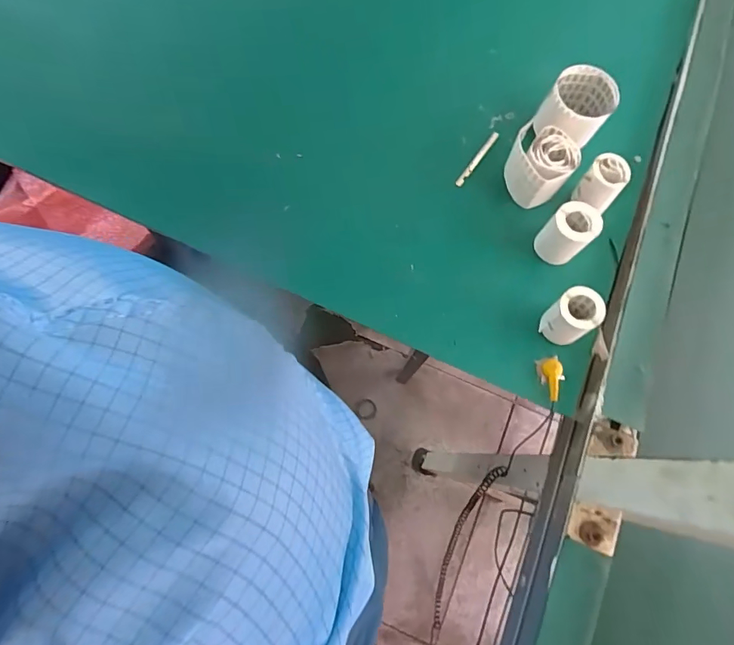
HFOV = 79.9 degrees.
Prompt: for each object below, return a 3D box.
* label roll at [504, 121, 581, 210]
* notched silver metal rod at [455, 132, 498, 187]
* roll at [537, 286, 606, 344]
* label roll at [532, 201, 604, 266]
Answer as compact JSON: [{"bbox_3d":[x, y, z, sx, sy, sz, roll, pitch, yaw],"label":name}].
[{"bbox_3d":[0.177,-0.162,0.458,0.064,0.052,0.066,1,73,-2],"label":"label roll"},{"bbox_3d":[0.122,-0.181,0.485,0.008,0.007,0.083,35,75,9],"label":"notched silver metal rod"},{"bbox_3d":[0.187,-0.005,0.404,0.039,0.058,0.037,1,73,-2],"label":"roll"},{"bbox_3d":[0.196,-0.086,0.434,0.042,0.055,0.044,1,73,-2],"label":"label roll"}]

